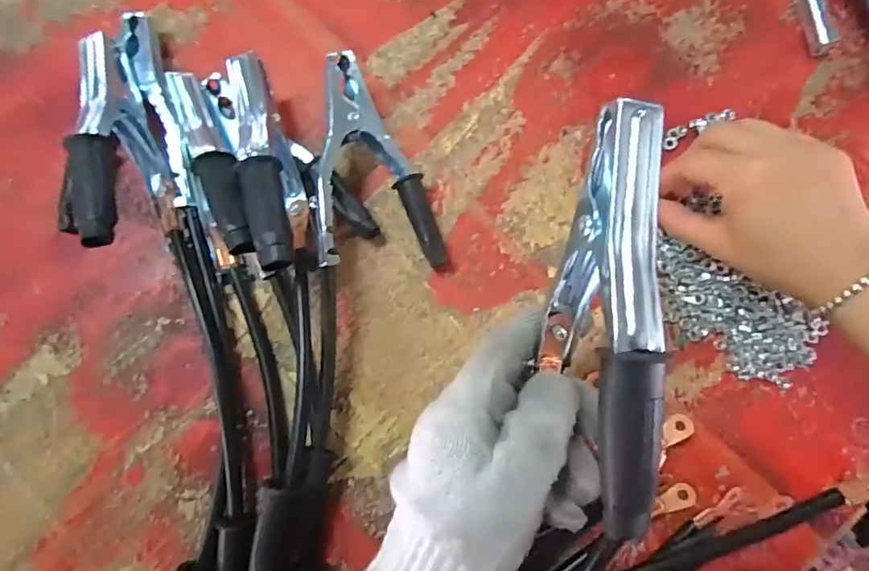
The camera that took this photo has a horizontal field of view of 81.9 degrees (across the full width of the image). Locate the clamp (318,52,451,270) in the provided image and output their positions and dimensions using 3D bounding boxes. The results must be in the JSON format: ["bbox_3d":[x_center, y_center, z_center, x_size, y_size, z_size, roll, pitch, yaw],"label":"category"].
[{"bbox_3d":[-0.035,-0.080,0.321,0.076,0.038,0.136,-4,83,0],"label":"clamp"}]

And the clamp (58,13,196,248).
[{"bbox_3d":[-0.190,-0.097,0.304,0.057,0.083,0.173,-17,83,-2],"label":"clamp"}]

